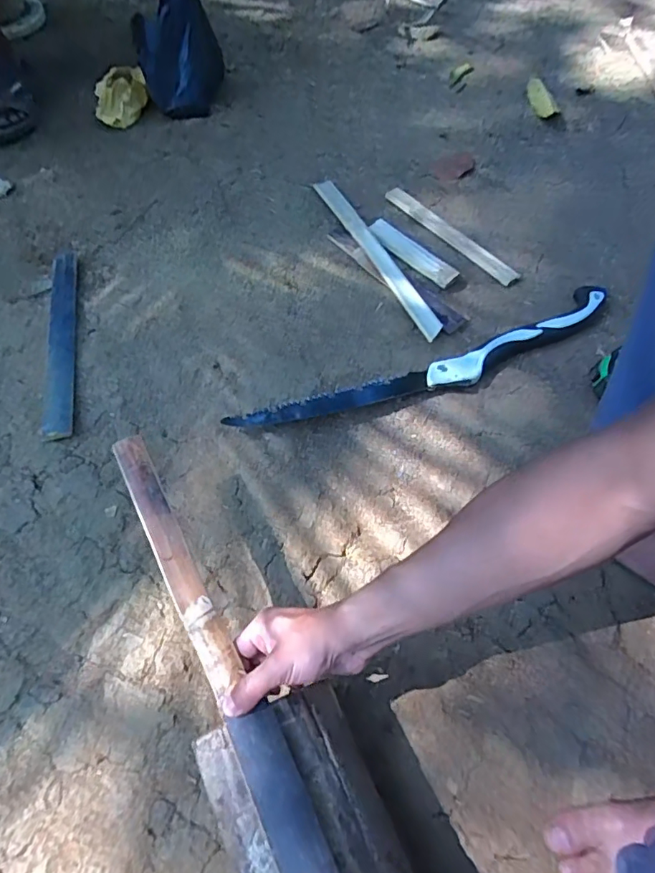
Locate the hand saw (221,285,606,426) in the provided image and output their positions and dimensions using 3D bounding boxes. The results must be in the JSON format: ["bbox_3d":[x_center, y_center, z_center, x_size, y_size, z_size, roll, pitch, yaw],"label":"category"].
[{"bbox_3d":[0.155,-0.096,0.714,0.598,0.042,0.085,-20,64,-11],"label":"hand saw"}]

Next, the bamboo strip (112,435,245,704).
[{"bbox_3d":[-0.154,0.112,0.505,0.034,0.011,0.279,-26,64,-14],"label":"bamboo strip"}]

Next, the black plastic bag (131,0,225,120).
[{"bbox_3d":[-0.290,-0.770,0.984,0.158,0.204,0.170,-10,62,-5],"label":"black plastic bag"}]

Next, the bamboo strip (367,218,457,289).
[{"bbox_3d":[0.137,-0.307,0.843,0.046,0.008,0.180,-37,68,-18],"label":"bamboo strip"}]

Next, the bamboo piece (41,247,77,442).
[{"bbox_3d":[-0.395,-0.153,0.755,0.042,0.016,0.357,-11,63,-6],"label":"bamboo piece"}]

